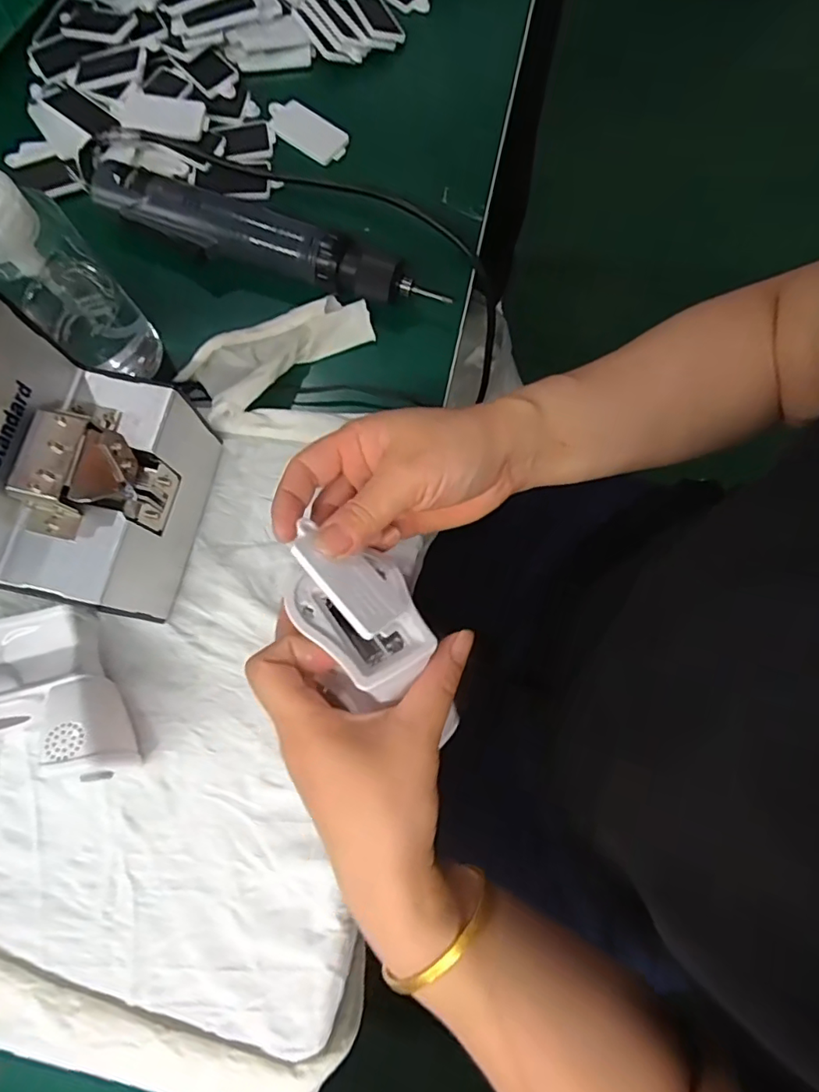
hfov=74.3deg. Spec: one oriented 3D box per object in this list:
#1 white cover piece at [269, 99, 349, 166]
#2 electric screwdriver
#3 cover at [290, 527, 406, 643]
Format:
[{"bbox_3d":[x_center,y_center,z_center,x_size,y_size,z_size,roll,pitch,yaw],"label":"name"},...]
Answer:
[{"bbox_3d":[-0.082,-0.330,0.426,0.070,0.005,0.031,35,80,7],"label":"white cover piece"},{"bbox_3d":[-0.107,-0.213,0.384,0.257,0.031,0.040,20,79,5],"label":"electric screwdriver"},{"bbox_3d":[-0.029,0.016,0.271,0.063,0.005,0.037,48,38,12],"label":"cover"}]

